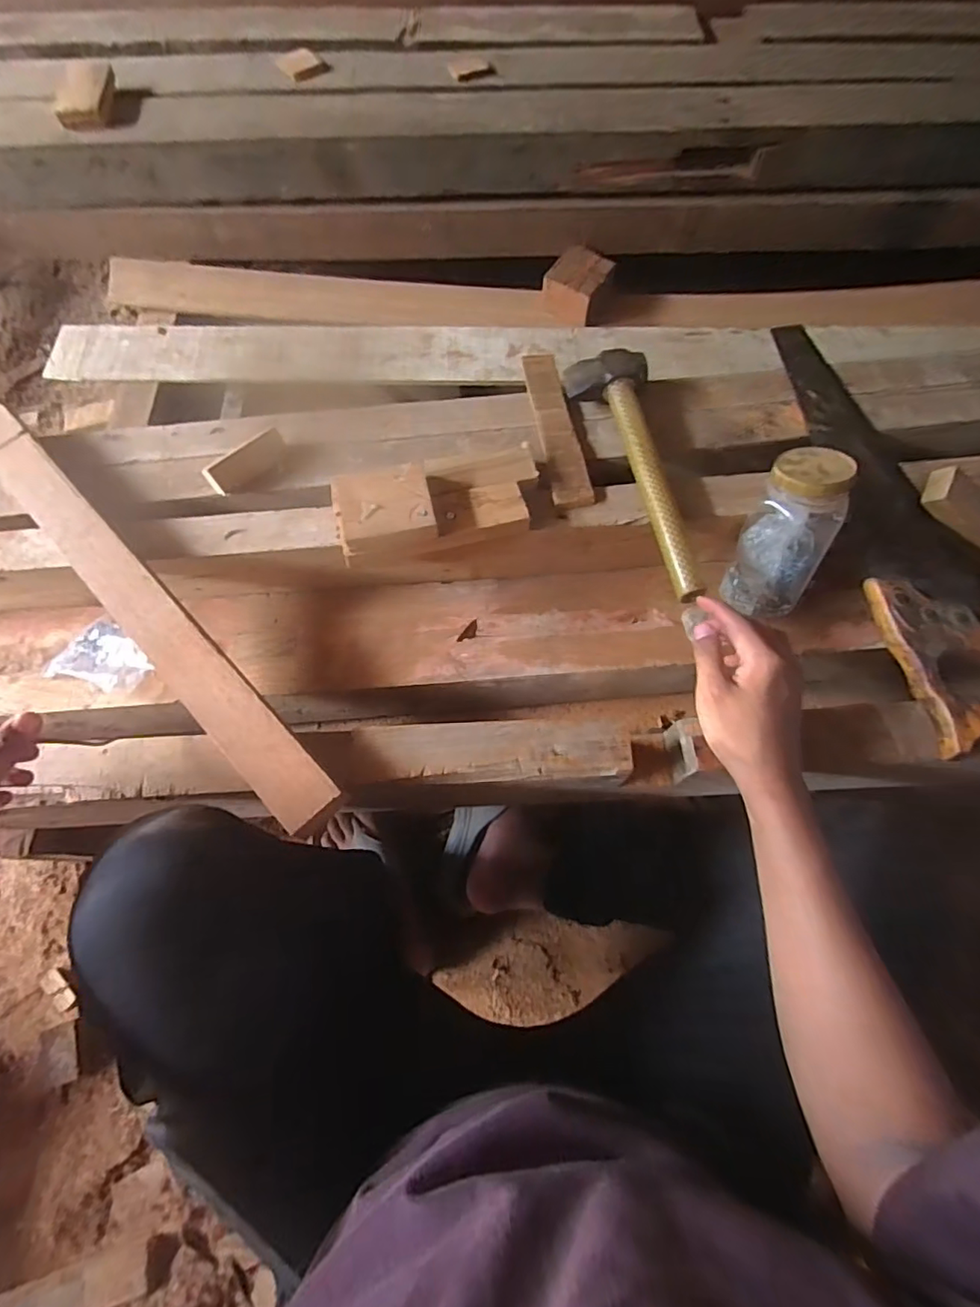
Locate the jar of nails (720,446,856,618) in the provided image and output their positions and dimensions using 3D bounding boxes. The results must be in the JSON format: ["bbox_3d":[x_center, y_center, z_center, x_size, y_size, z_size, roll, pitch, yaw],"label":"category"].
[{"bbox_3d":[0.283,-0.115,0.532,0.074,0.154,0.060,3,46,0],"label":"jar of nails"}]

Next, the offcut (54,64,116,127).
[{"bbox_3d":[-0.571,-0.791,0.795,0.064,0.023,0.130,-6,67,-4],"label":"offcut"}]

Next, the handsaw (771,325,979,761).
[{"bbox_3d":[0.428,-0.153,0.559,0.159,0.037,0.523,0,67,-1],"label":"handsaw"}]

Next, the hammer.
[{"bbox_3d":[0.150,-0.184,0.565,0.083,0.043,0.300,-10,67,-5],"label":"hammer"}]

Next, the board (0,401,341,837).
[{"bbox_3d":[-0.355,-0.086,0.516,0.049,0.016,0.645,-42,74,-16],"label":"board"}]

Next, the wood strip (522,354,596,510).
[{"bbox_3d":[0.071,-0.250,0.608,0.039,0.015,0.221,-7,67,-4],"label":"wood strip"}]

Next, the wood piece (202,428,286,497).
[{"bbox_3d":[-0.246,-0.194,0.571,0.083,0.035,0.009,-36,38,-9],"label":"wood piece"}]

